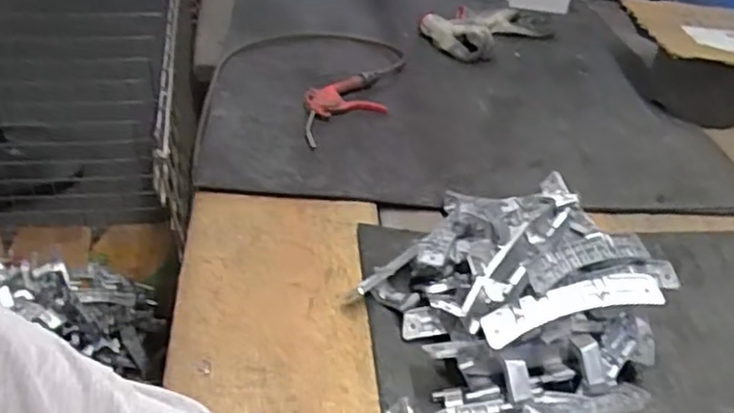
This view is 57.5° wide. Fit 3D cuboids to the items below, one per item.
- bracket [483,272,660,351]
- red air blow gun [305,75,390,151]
[{"bbox_3d":[0.175,0.086,0.577,0.152,0.020,0.032,-16,39,-1],"label":"bracket"},{"bbox_3d":[-0.046,-0.149,1.013,0.103,0.025,0.204,30,42,27],"label":"red air blow gun"}]

